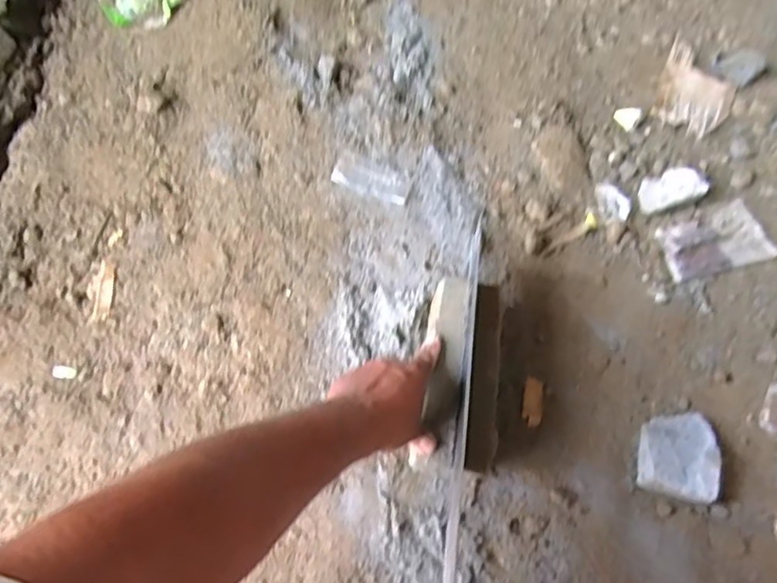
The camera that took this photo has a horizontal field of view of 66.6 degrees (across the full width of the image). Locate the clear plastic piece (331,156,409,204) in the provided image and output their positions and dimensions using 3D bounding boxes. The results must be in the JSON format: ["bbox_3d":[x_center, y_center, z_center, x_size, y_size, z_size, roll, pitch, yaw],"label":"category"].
[{"bbox_3d":[-0.024,-0.147,0.787,0.103,0.004,0.041,20,67,7],"label":"clear plastic piece"}]

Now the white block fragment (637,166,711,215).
[{"bbox_3d":[0.386,-0.143,0.805,0.080,0.045,0.058,-8,67,-5],"label":"white block fragment"}]

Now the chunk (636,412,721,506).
[{"bbox_3d":[0.325,0.180,0.663,0.075,0.041,0.103,16,67,5],"label":"chunk"}]

